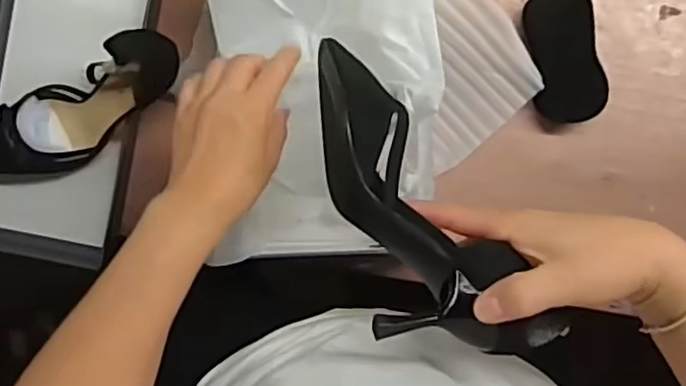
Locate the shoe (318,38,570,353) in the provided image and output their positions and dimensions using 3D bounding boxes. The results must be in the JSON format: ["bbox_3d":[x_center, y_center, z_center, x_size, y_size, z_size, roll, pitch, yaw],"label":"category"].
[{"bbox_3d":[0.032,0.002,0.420,0.087,0.065,0.238,-32,67,3],"label":"shoe"}]

